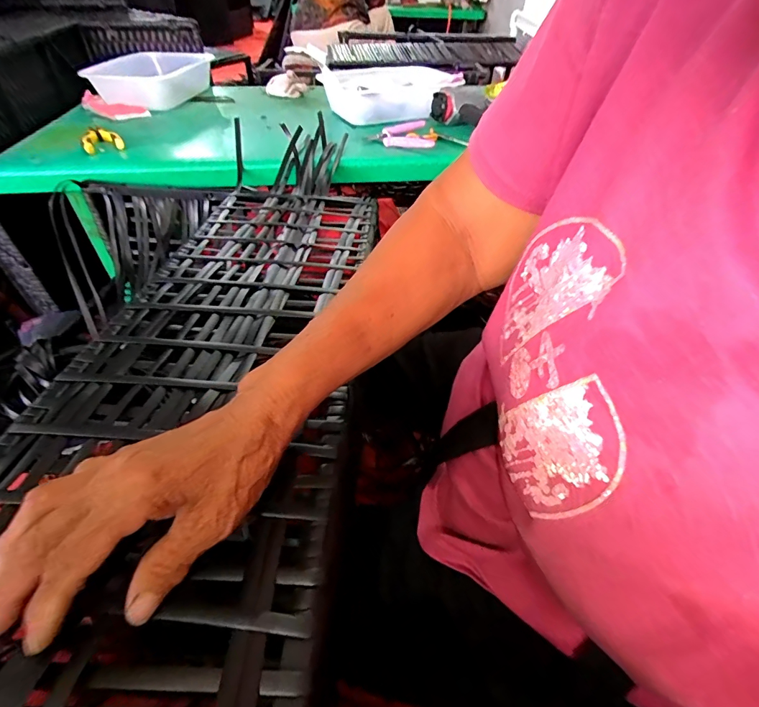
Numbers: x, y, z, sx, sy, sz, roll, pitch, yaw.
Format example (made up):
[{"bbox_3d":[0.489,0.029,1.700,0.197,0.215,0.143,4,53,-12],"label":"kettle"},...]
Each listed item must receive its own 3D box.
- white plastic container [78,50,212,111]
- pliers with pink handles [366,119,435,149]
[{"bbox_3d":[-0.514,-0.623,0.931,0.208,0.073,0.288,11,46,9],"label":"white plastic container"},{"bbox_3d":[0.039,-0.431,0.795,0.118,0.014,0.163,-2,45,-3],"label":"pliers with pink handles"}]

